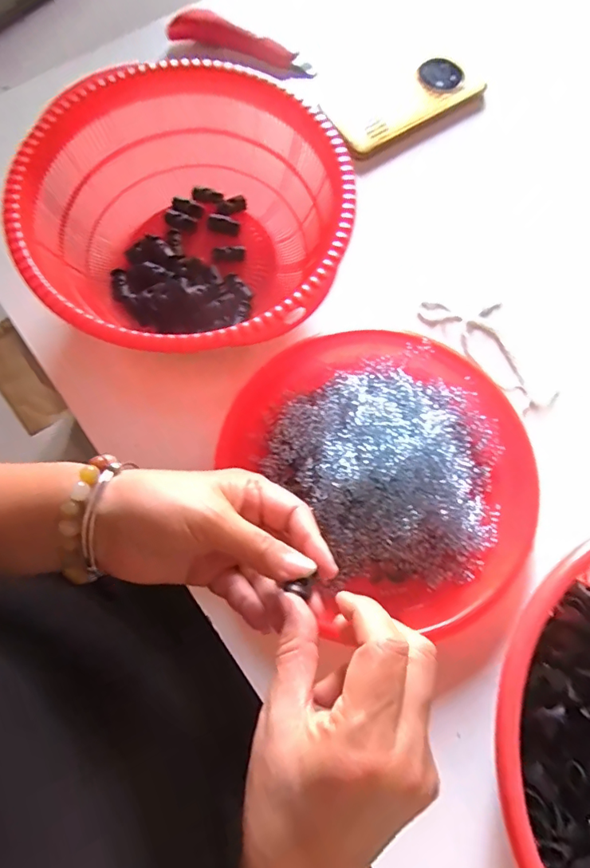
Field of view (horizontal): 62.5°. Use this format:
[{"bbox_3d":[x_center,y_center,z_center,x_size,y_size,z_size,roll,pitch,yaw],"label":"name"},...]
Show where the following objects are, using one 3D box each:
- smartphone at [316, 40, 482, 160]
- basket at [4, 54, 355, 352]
[{"bbox_3d":[0.107,-0.329,0.475,0.173,0.014,0.076,-33,77,-11],"label":"smartphone"},{"bbox_3d":[-0.077,-0.155,0.374,0.228,0.088,0.233,1,73,-2],"label":"basket"}]

